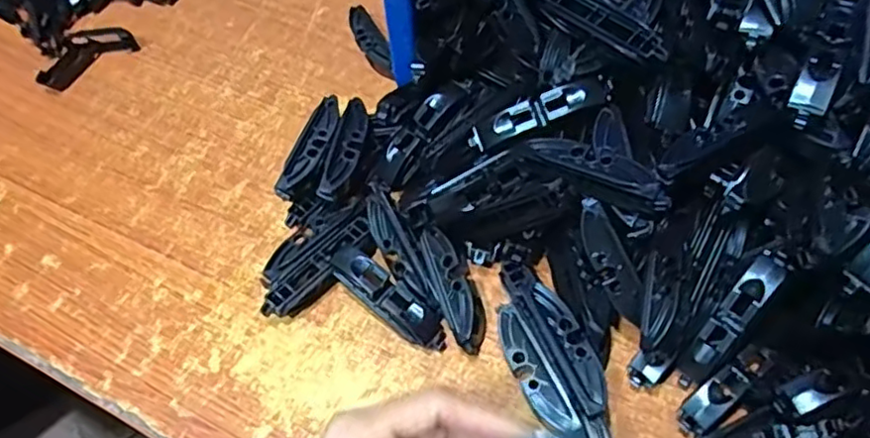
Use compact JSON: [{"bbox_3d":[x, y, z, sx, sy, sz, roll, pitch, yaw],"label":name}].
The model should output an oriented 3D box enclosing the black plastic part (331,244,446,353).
[{"bbox_3d":[-0.026,0.045,0.360,0.078,0.014,0.022,40,66,9],"label":"black plastic part"}]

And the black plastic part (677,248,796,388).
[{"bbox_3d":[0.148,0.052,0.323,0.018,0.020,0.081,38,109,26],"label":"black plastic part"}]

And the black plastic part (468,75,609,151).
[{"bbox_3d":[0.057,-0.058,0.355,0.076,0.018,0.017,-22,55,9],"label":"black plastic part"}]

